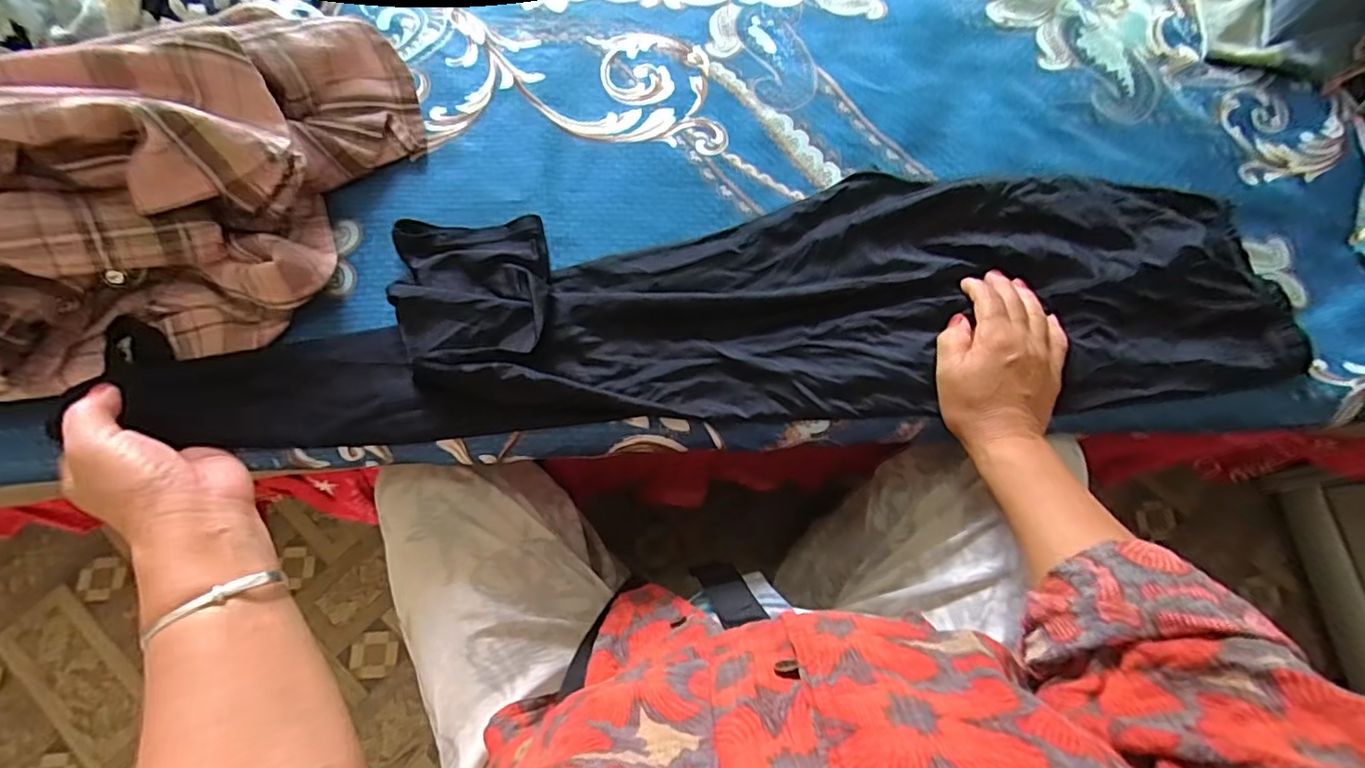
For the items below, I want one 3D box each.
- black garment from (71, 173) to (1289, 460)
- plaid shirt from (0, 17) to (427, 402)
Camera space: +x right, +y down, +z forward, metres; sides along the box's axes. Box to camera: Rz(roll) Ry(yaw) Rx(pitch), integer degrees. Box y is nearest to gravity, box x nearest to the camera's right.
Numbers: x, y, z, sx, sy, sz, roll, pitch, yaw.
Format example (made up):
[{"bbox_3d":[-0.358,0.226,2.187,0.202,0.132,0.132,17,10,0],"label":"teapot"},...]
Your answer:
[{"bbox_3d":[0.044,-0.053,0.433,0.832,0.041,0.206,-7,72,-5],"label":"black garment"},{"bbox_3d":[-0.343,-0.136,0.384,0.303,0.143,0.213,-16,73,-7],"label":"plaid shirt"}]

